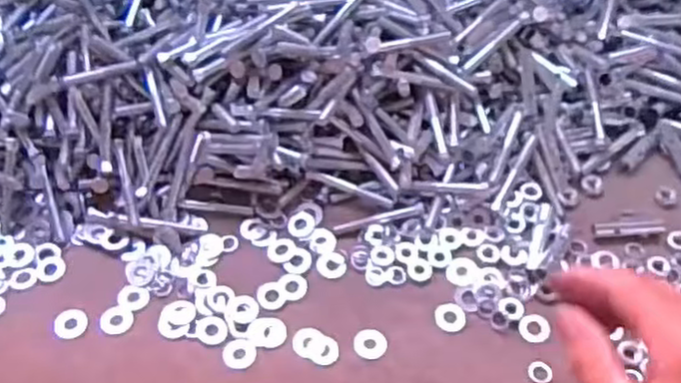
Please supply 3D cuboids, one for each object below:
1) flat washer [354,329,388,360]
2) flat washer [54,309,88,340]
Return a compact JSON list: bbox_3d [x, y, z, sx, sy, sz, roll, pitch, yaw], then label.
[{"bbox_3d":[0.017,0.084,0.384,0.018,0.004,0.017,3,58,3],"label":"flat washer"},{"bbox_3d":[-0.153,0.075,0.394,0.017,0.004,0.019,-7,58,-3],"label":"flat washer"}]

